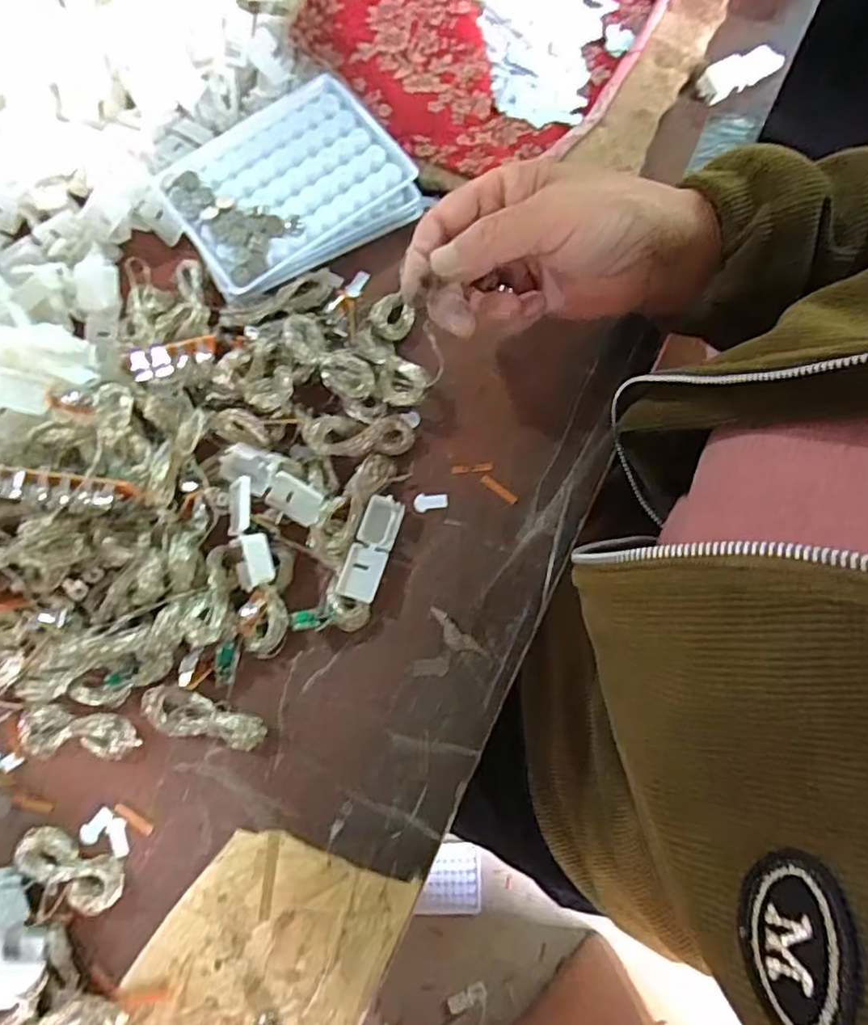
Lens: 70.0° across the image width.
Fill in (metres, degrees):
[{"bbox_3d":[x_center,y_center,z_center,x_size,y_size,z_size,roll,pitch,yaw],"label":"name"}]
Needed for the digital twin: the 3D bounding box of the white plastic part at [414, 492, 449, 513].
[{"bbox_3d":[-0.002,-0.006,0.337,0.019,0.004,0.010,-4,76,-1],"label":"white plastic part"}]

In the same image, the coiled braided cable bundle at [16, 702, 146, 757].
[{"bbox_3d":[-0.178,0.108,0.309,0.058,0.013,0.025,0,76,0],"label":"coiled braided cable bundle"}]

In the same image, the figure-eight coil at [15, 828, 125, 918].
[{"bbox_3d":[-0.172,0.168,0.293,0.051,0.005,0.024,24,56,1],"label":"figure-eight coil"}]

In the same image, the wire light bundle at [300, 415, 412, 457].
[{"bbox_3d":[-0.039,-0.042,0.333,0.058,0.012,0.019,-1,75,-19],"label":"wire light bundle"}]

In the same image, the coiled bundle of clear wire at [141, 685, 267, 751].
[{"bbox_3d":[-0.113,0.102,0.307,0.061,0.013,0.022,10,76,3],"label":"coiled bundle of clear wire"}]

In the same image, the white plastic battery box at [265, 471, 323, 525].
[{"bbox_3d":[-0.072,-0.007,0.323,0.030,0.006,0.020,30,110,8],"label":"white plastic battery box"}]

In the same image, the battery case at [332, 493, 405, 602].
[{"bbox_3d":[-0.033,0.019,0.326,0.020,0.011,0.056,17,76,4],"label":"battery case"}]

